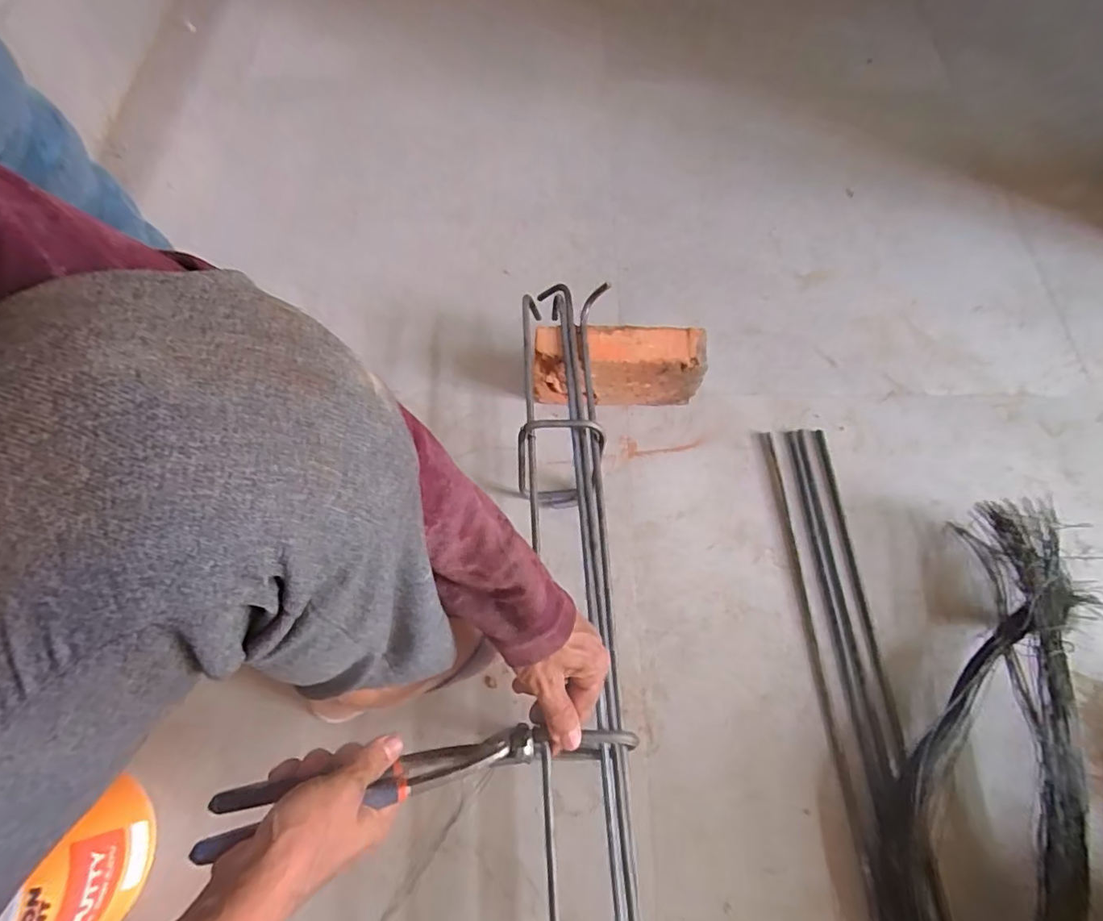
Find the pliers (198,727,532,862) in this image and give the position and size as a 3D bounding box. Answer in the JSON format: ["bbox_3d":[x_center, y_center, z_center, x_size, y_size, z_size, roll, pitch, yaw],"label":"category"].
[{"bbox_3d":[-0.119,0.227,0.383,0.220,0.046,0.033,-5,64,-16],"label":"pliers"}]

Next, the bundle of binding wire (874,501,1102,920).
[{"bbox_3d":[0.419,0.253,0.518,0.138,0.065,0.476,24,67,10],"label":"bundle of binding wire"}]

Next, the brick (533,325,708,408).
[{"bbox_3d":[0.077,-0.109,0.649,0.192,0.104,0.049,-1,65,-1],"label":"brick"}]

